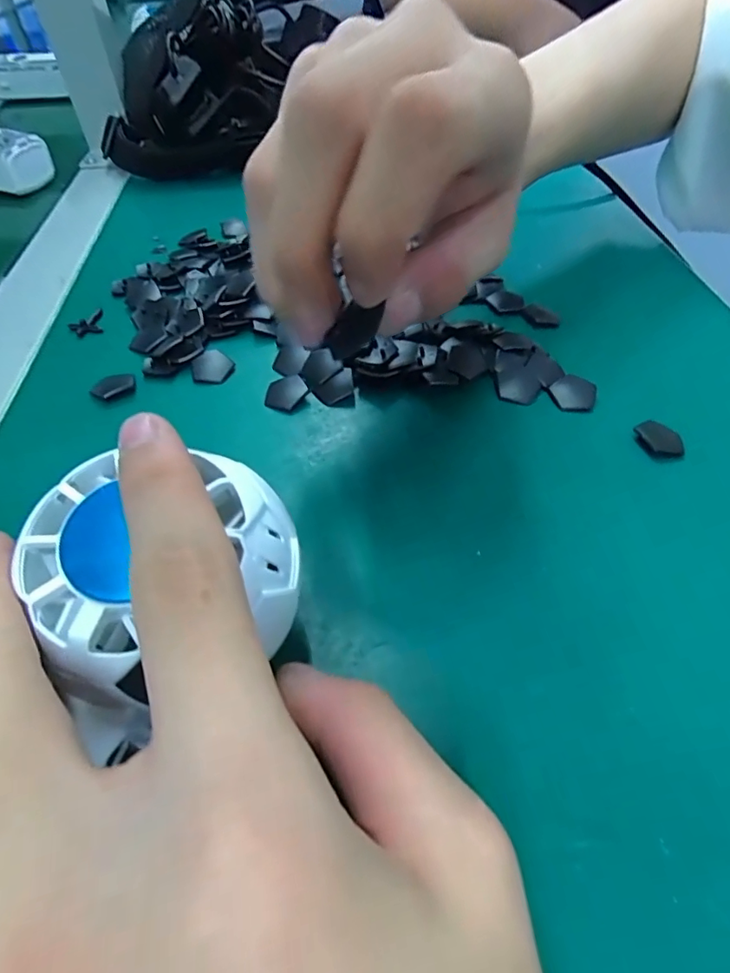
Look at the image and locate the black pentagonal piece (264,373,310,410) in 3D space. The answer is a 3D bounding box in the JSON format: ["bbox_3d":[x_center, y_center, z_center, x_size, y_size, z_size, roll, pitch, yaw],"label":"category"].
[{"bbox_3d":[-0.035,-0.041,0.220,0.019,0.004,0.019,-20,52,-15],"label":"black pentagonal piece"}]

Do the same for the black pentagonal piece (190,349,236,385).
[{"bbox_3d":[-0.070,-0.054,0.229,0.016,0.006,0.018,36,60,27],"label":"black pentagonal piece"}]

